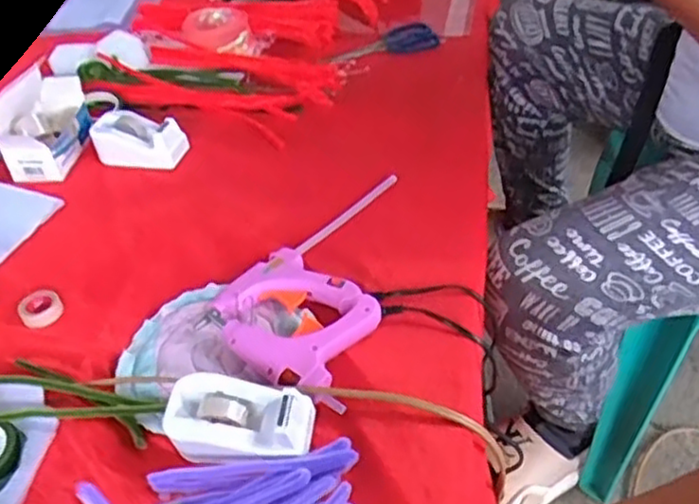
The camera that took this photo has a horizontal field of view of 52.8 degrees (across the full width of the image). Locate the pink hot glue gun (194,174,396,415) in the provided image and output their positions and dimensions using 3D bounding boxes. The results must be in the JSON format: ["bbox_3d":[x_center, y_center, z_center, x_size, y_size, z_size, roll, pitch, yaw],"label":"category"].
[{"bbox_3d":[-0.007,0.010,0.665,0.148,0.032,0.295,17,45,25],"label":"pink hot glue gun"}]

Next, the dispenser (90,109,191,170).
[{"bbox_3d":[-0.255,-0.133,0.845,0.111,0.048,0.056,6,41,14],"label":"dispenser"}]

